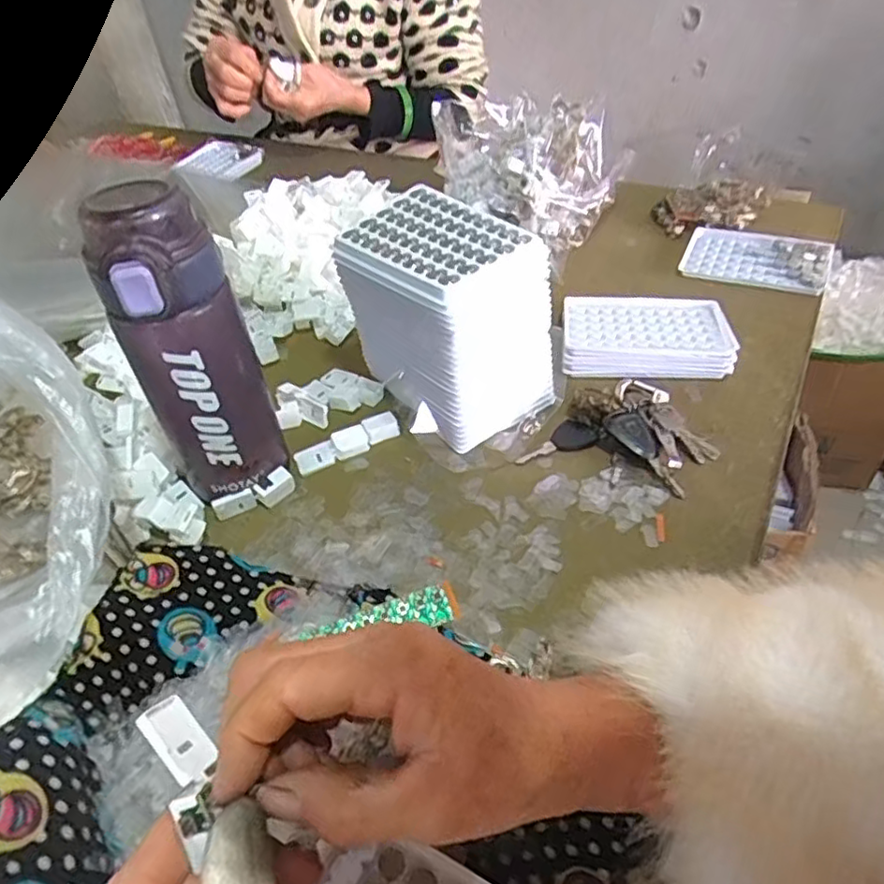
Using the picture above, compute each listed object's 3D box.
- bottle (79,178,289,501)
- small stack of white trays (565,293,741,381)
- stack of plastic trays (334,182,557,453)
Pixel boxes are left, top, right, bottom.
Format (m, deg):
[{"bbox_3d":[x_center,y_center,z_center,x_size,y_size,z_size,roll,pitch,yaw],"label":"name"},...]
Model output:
[{"bbox_3d":[-0.150,-0.048,0.389,0.070,0.193,0.059,-23,45,-17],"label":"bottle"},{"bbox_3d":[0.167,-0.088,0.528,0.127,0.029,0.090,3,43,10],"label":"small stack of white trays"},{"bbox_3d":[0.004,-0.089,0.470,0.095,0.135,0.132,-34,49,-27],"label":"stack of plastic trays"}]

